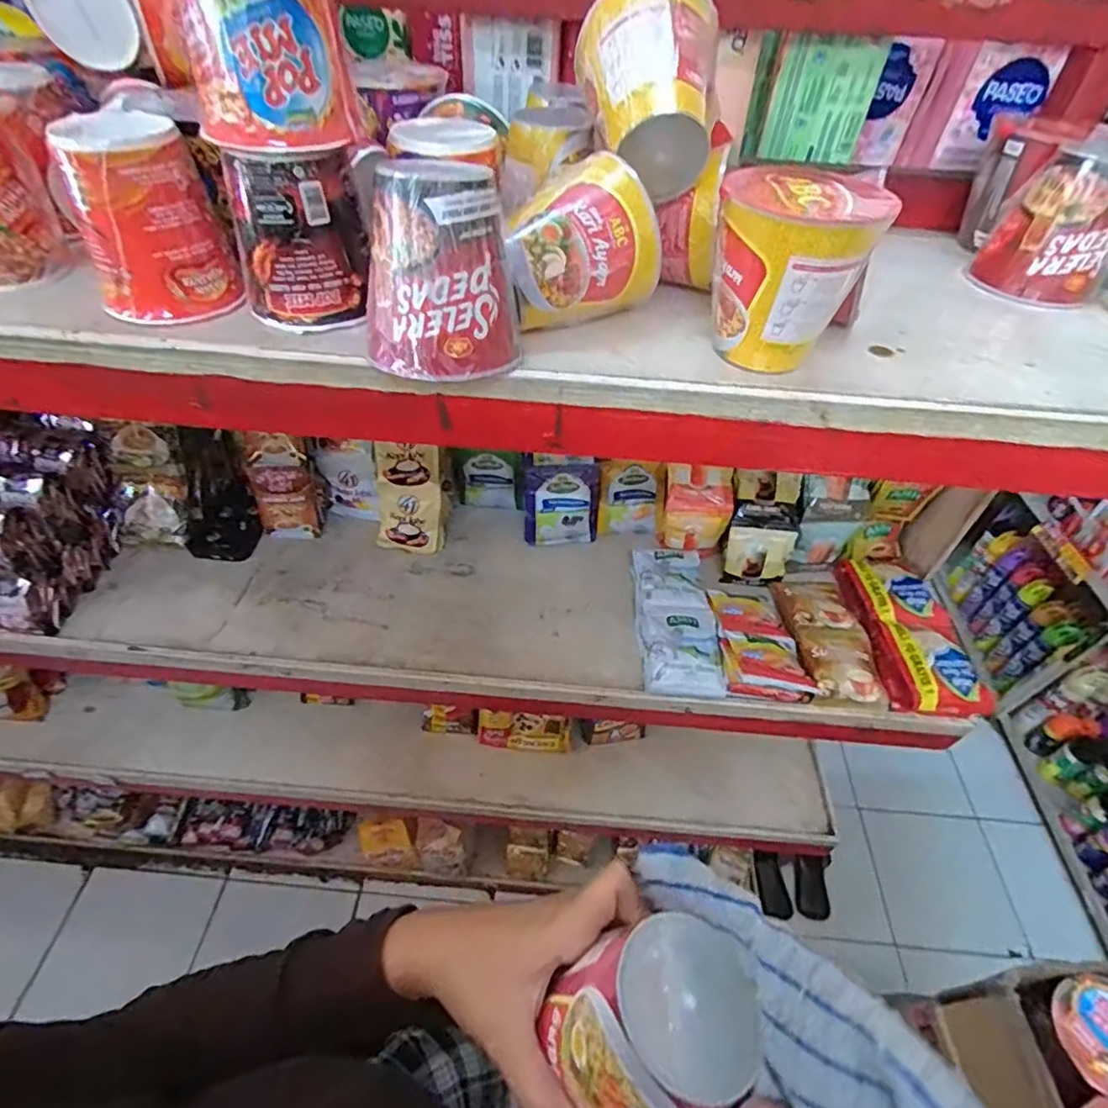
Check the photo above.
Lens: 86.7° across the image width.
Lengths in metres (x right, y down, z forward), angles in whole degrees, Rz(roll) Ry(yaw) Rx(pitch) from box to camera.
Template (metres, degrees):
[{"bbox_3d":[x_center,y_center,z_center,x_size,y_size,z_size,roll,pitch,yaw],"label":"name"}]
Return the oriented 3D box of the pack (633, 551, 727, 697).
[{"bbox_3d":[0.152,0.081,0.729,0.092,0.038,0.201,3,47,-1],"label":"pack"}]

